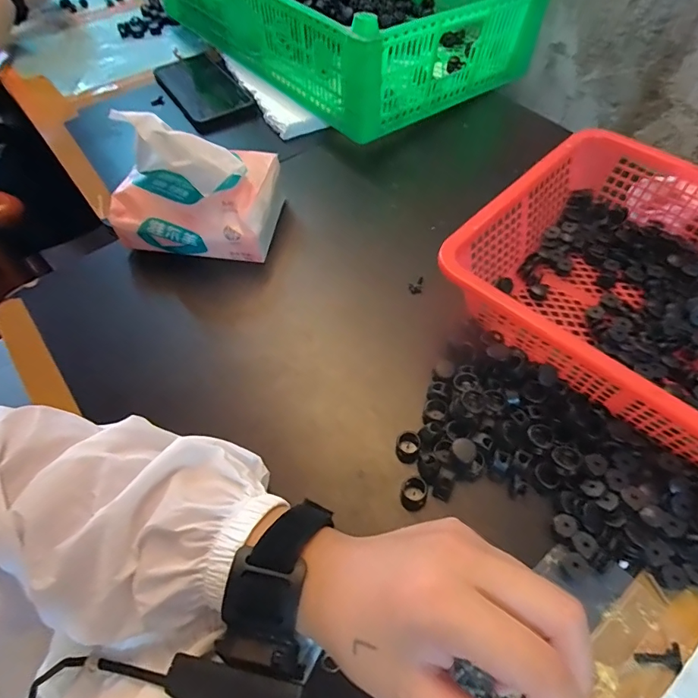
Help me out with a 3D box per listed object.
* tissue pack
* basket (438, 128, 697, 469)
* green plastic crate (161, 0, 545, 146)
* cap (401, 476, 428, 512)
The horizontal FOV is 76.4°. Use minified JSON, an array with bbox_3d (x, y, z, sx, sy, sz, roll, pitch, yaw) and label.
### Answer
[{"bbox_3d":[-0.139,-0.142,0.394,0.140,0.107,0.092,2,57,2],"label":"tissue pack"},{"bbox_3d":[0.244,-0.028,0.320,0.222,0.068,0.298,-39,64,-21],"label":"basket"},{"bbox_3d":[-0.025,-0.470,0.600,0.305,0.115,0.487,-36,63,-20],"label":"green plastic crate"},{"bbox_3d":[0.042,0.094,0.286,0.016,0.009,0.019,12,58,9],"label":"cap"}]

